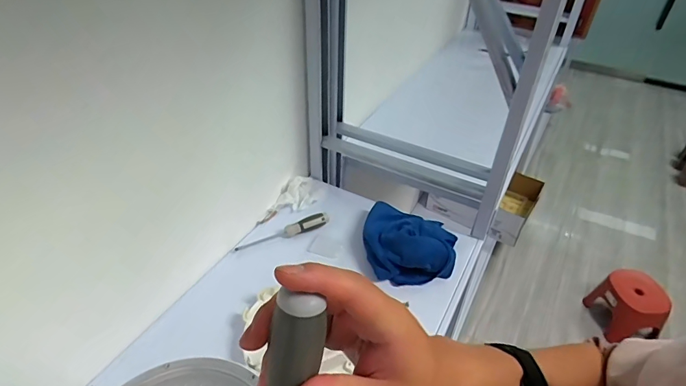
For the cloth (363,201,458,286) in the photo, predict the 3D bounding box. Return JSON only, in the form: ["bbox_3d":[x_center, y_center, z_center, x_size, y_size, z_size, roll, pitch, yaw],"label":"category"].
[{"bbox_3d":[0.122,0.087,0.786,0.173,0.071,0.170,12,41,12],"label":"cloth"}]

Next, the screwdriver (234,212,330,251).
[{"bbox_3d":[-0.112,0.076,0.823,0.189,0.021,0.035,-16,43,-20],"label":"screwdriver"}]

